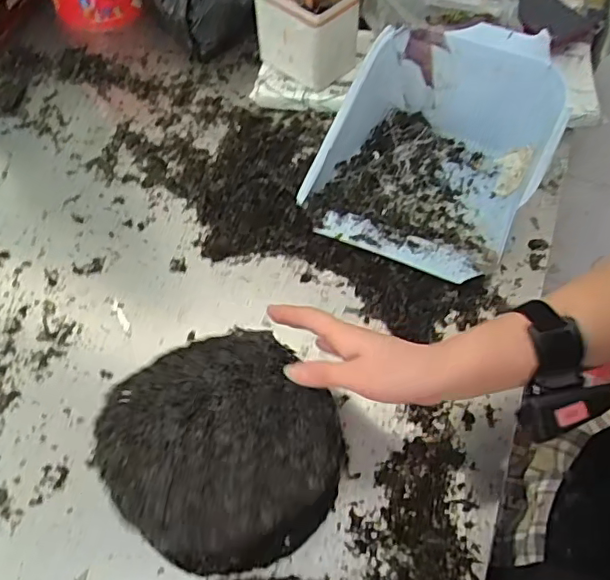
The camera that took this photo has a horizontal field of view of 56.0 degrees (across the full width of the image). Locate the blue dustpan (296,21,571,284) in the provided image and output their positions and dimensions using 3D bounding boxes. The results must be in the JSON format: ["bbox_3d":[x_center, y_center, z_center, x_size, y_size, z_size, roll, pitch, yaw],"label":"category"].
[{"bbox_3d":[0.142,-0.162,0.647,0.240,0.142,0.239,27,60,17],"label":"blue dustpan"}]

